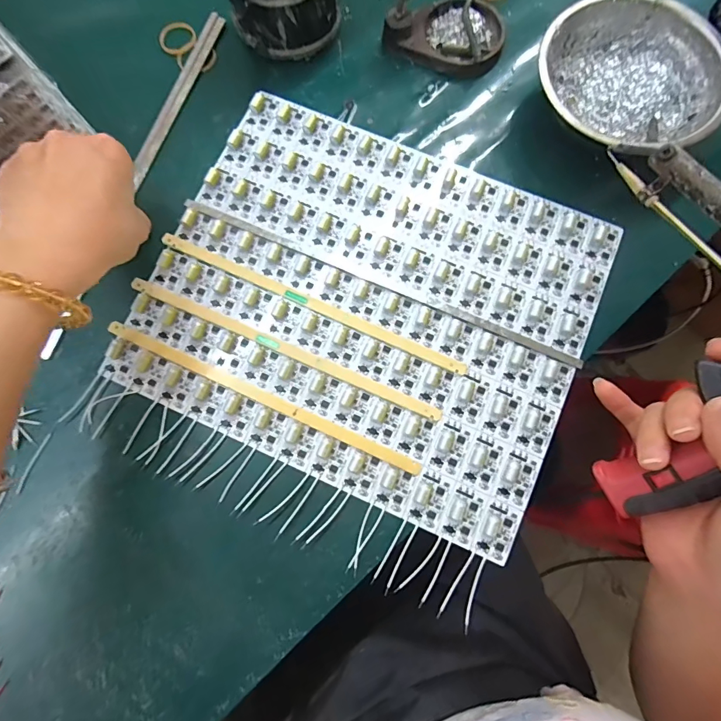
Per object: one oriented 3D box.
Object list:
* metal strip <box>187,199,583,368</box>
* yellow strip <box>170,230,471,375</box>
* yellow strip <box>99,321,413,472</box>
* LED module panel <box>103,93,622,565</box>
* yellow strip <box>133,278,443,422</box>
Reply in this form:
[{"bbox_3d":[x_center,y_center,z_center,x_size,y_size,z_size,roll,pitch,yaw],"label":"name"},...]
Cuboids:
[{"bbox_3d":[0.009,-0.055,0.285,0.289,0.006,0.012,24,79,5],"label":"metal strip"},{"bbox_3d":[-0.035,-0.040,0.284,0.228,0.004,0.010,25,79,5],"label":"yellow strip"},{"bbox_3d":[-0.067,0.023,0.273,0.226,0.004,0.010,24,79,5],"label":"yellow strip"},{"bbox_3d":[0.005,-0.042,0.285,0.289,0.011,0.248,25,79,5],"label":"LED module panel"},{"bbox_3d":[-0.053,-0.009,0.278,0.226,0.004,0.010,24,79,5],"label":"yellow strip"}]

